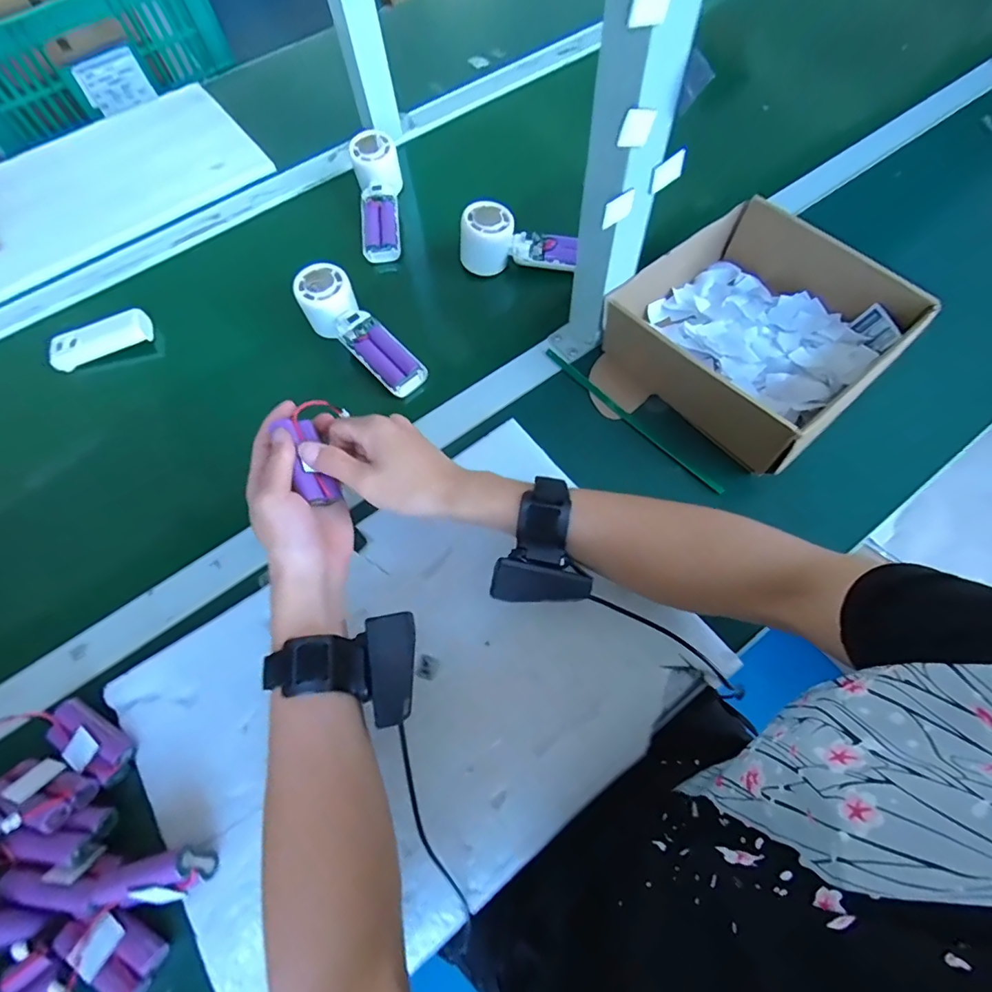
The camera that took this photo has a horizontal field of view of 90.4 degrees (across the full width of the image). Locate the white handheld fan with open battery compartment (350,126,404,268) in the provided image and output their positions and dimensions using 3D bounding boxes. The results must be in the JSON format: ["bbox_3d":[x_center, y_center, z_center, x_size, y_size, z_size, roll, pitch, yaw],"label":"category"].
[{"bbox_3d":[-0.142,-0.366,0.604,0.057,0.043,0.177,-7,80,1],"label":"white handheld fan with open battery compartment"}]

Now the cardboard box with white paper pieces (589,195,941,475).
[{"bbox_3d":[0.242,-0.156,0.469,0.208,0.085,0.208,-40,69,-14],"label":"cardboard box with white paper pieces"}]

